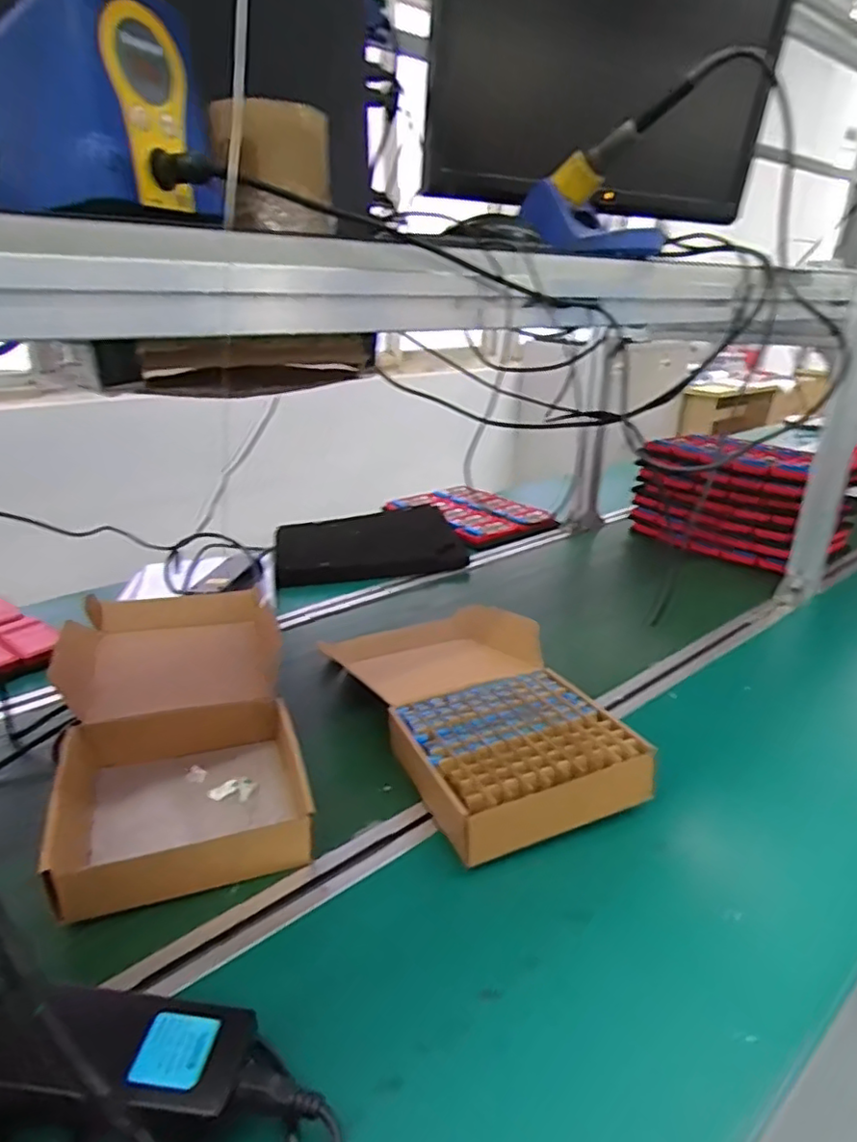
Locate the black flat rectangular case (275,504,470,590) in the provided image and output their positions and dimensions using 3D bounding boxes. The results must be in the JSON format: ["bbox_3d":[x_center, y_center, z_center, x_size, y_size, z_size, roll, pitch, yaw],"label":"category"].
[{"bbox_3d":[-0.117,-0.053,1.200,0.339,0.034,0.292,-6,24,-13],"label":"black flat rectangular case"}]

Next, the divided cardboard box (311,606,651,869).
[{"bbox_3d":[0.041,0.139,0.737,0.216,0.070,0.422,-9,25,-20],"label":"divided cardboard box"}]

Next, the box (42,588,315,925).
[{"bbox_3d":[-0.272,0.146,0.690,0.234,0.089,0.439,-8,24,-18],"label":"box"}]

